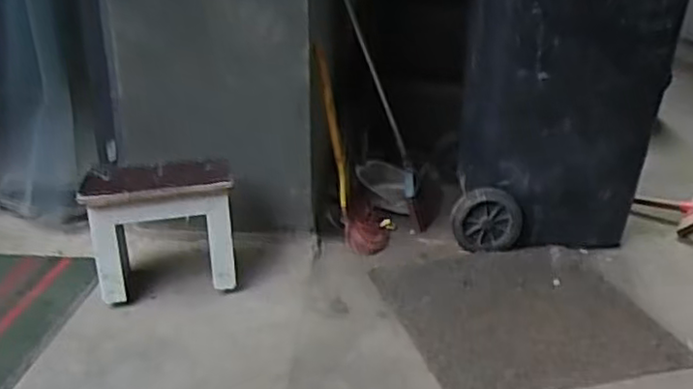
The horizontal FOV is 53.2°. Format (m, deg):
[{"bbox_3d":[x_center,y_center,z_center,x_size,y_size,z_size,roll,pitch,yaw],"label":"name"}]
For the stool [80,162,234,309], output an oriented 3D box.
[{"bbox_3d":[-0.412,0.083,1.543,0.310,0.252,0.188,-7,23,-18],"label":"stool"}]

